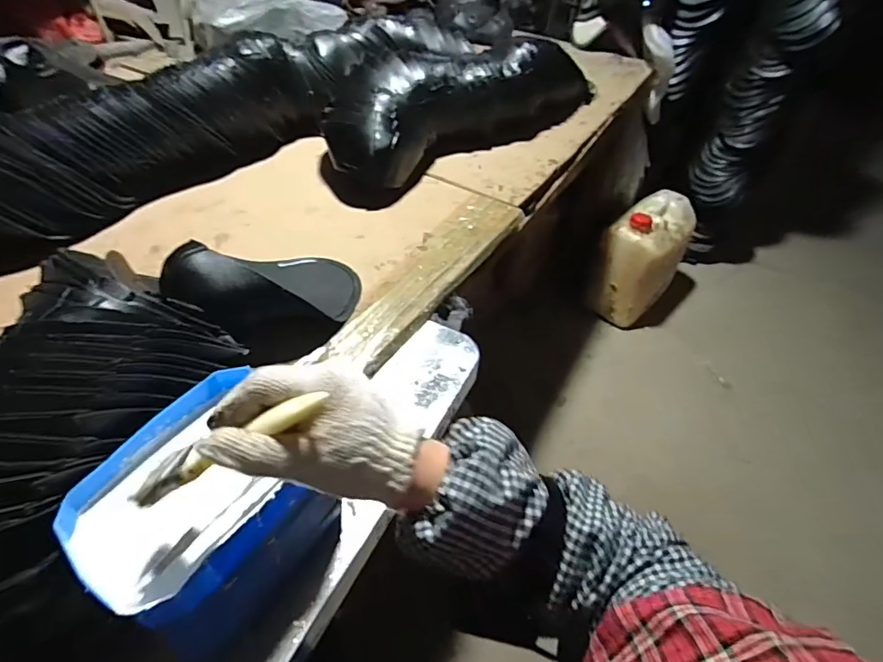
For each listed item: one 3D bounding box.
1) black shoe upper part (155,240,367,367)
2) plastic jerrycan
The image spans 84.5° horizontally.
[{"bbox_3d":[-0.213,-0.067,0.634,0.179,0.109,0.230,21,48,16],"label":"black shoe upper part"},{"bbox_3d":[0.692,-0.256,1.684,0.218,0.358,0.321,31,52,24],"label":"plastic jerrycan"}]

